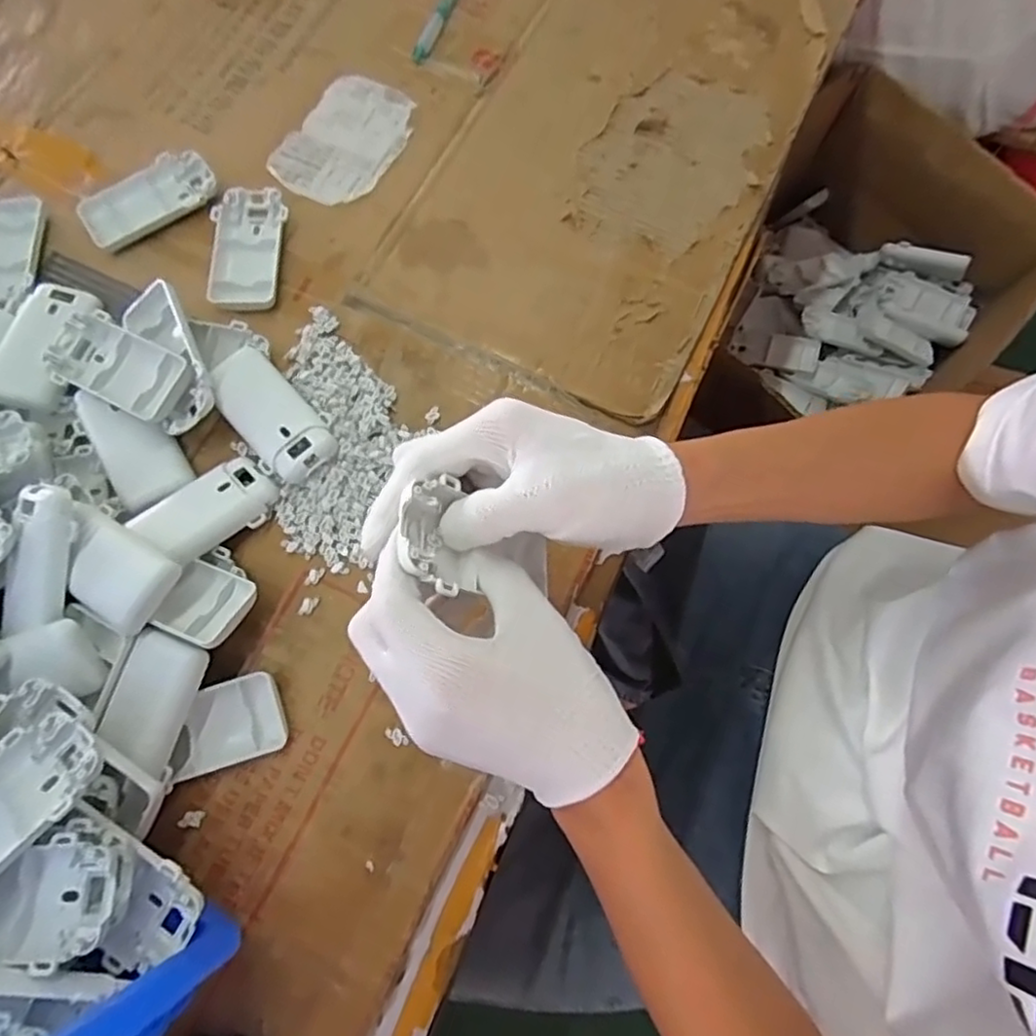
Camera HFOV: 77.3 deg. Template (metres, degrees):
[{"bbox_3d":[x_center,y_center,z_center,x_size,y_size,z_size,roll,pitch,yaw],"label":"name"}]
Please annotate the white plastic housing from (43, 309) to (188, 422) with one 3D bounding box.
[{"bbox_3d":[-0.261,-0.099,0.416,0.088,0.013,0.049,29,77,8],"label":"white plastic housing"}]

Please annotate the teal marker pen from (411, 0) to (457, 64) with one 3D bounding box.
[{"bbox_3d":[-0.061,-0.431,0.542,0.017,0.014,0.128,19,76,6],"label":"teal marker pen"}]

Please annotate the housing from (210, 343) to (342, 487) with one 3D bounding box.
[{"bbox_3d":[-0.161,-0.066,0.424,0.047,0.024,0.094,-41,78,-9],"label":"housing"}]

